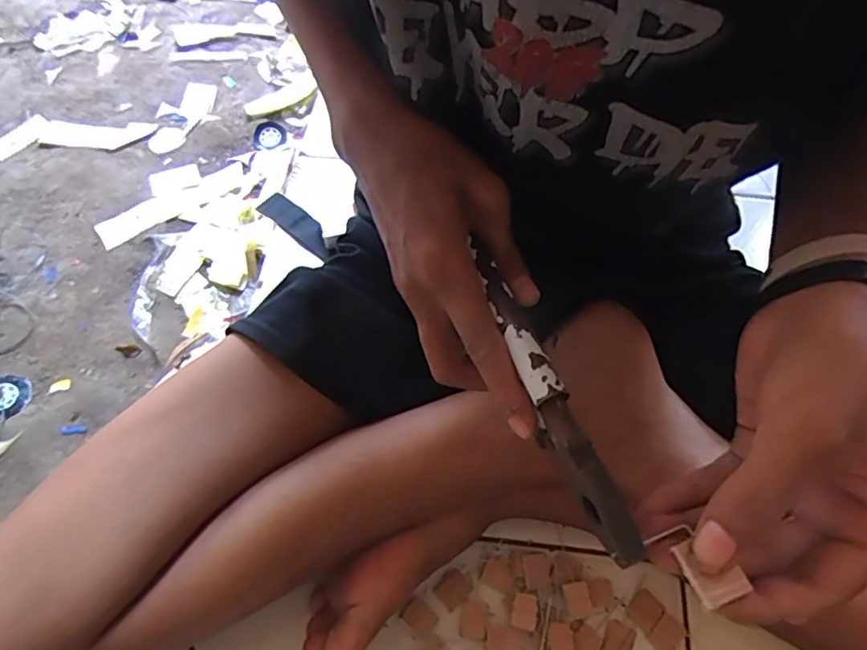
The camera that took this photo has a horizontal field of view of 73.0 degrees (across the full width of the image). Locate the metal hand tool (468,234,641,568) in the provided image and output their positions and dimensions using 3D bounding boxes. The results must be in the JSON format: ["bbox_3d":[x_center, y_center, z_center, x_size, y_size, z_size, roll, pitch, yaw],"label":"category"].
[{"bbox_3d":[0.051,0.032,0.273,0.014,0.022,0.156,-16,61,-11],"label":"metal hand tool"}]

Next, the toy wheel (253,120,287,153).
[{"bbox_3d":[-0.224,-0.258,0.802,0.044,0.009,0.049,-17,62,-11],"label":"toy wheel"}]

